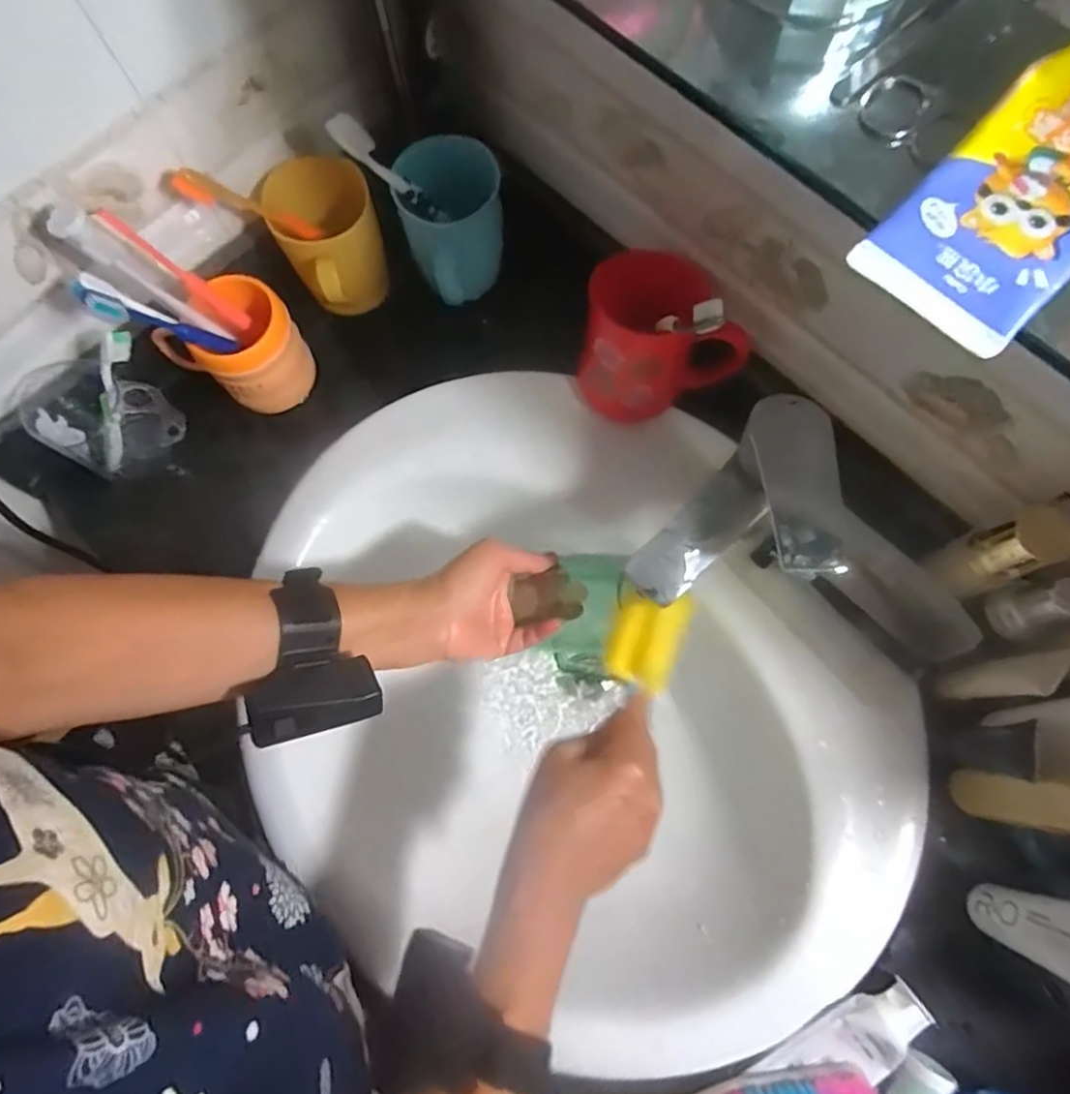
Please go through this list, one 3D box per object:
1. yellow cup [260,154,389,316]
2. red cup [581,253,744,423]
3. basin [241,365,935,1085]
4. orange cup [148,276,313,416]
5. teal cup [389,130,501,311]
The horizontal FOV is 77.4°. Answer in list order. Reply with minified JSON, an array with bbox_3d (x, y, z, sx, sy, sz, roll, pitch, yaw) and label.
[{"bbox_3d":[-0.165,-0.245,0.554,0.081,0.088,0.114,-18,76,-4],"label":"yellow cup"},{"bbox_3d":[0.094,-0.160,0.512,0.122,0.088,0.094,-6,75,-1],"label":"red cup"},{"bbox_3d":[0.022,0.124,0.568,0.416,0.163,0.527,-32,77,-7],"label":"basin"},{"bbox_3d":[-0.240,-0.156,0.540,0.104,0.083,0.074,-28,76,-6],"label":"orange cup"},{"bbox_3d":[-0.067,-0.259,0.547,0.081,0.098,0.094,-17,75,-3],"label":"teal cup"}]

